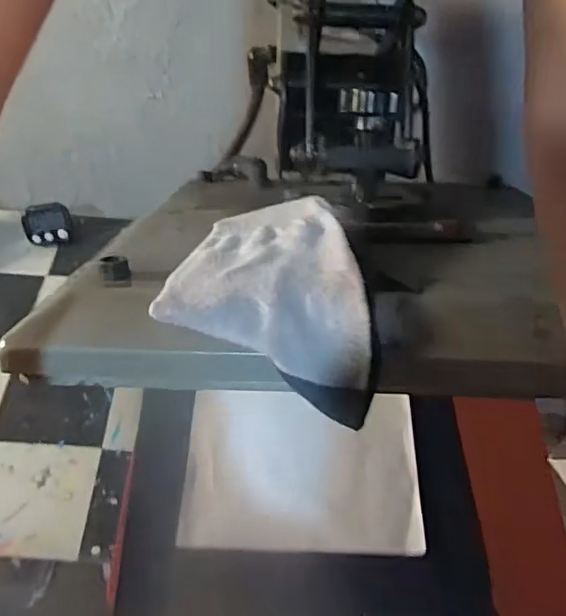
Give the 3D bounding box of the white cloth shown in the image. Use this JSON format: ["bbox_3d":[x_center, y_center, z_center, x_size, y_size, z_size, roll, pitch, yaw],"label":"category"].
[{"bbox_3d":[-0.003,-0.016,0.308,0.103,0.049,0.147,8,56,1],"label":"white cloth"}]

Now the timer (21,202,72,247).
[{"bbox_3d":[-0.347,-0.123,0.845,0.066,0.063,0.019,-9,24,-5],"label":"timer"}]

